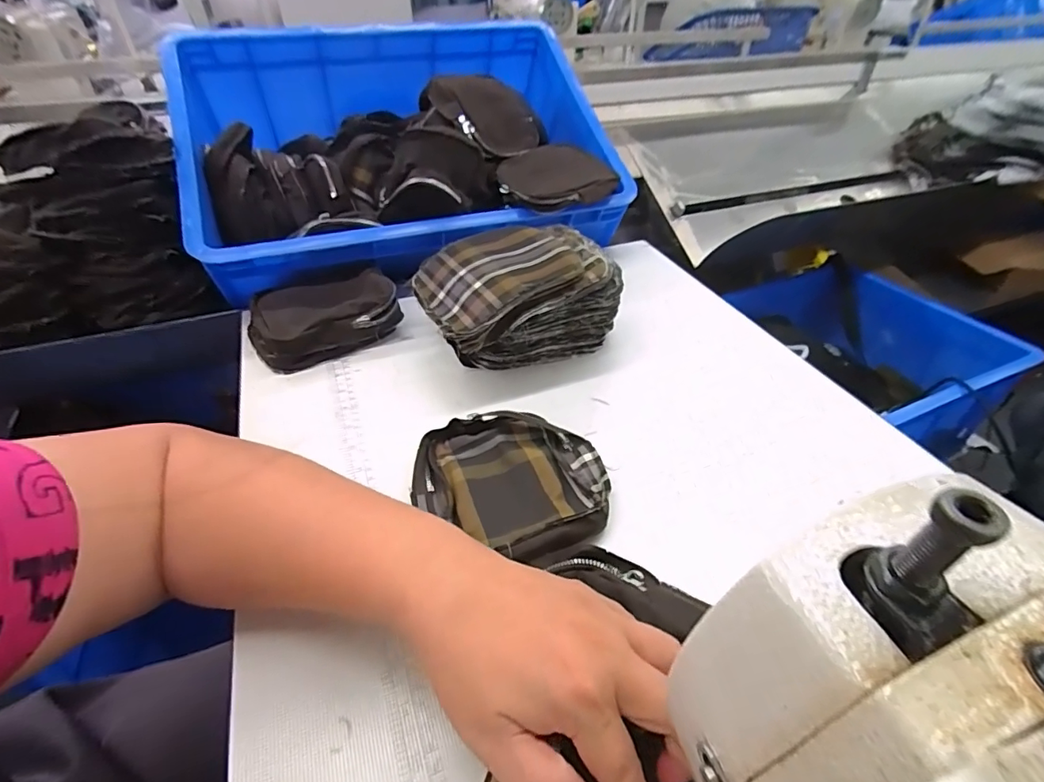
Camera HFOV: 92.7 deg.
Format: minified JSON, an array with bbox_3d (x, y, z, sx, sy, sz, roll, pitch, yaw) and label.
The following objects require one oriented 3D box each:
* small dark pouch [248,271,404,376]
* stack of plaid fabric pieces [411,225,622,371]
[{"bbox_3d":[-0.216,-0.087,0.530,0.143,0.046,0.123,-25,48,-26],"label":"small dark pouch"},{"bbox_3d":[-0.007,-0.088,0.495,0.175,0.101,0.134,-19,45,-20],"label":"stack of plaid fabric pieces"}]

